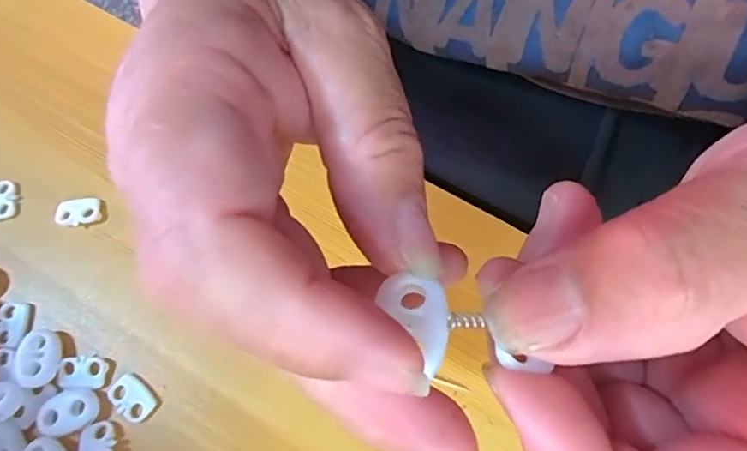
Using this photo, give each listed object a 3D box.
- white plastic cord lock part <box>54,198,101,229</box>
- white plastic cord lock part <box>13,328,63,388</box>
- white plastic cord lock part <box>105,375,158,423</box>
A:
[{"bbox_3d":[-0.128,-0.006,0.224,0.018,0.004,0.012,-5,70,1],"label":"white plastic cord lock part"},{"bbox_3d":[-0.130,0.051,0.201,0.015,0.006,0.022,-13,70,-2],"label":"white plastic cord lock part"},{"bbox_3d":[-0.093,0.066,0.197,0.018,0.004,0.013,38,72,18],"label":"white plastic cord lock part"}]

